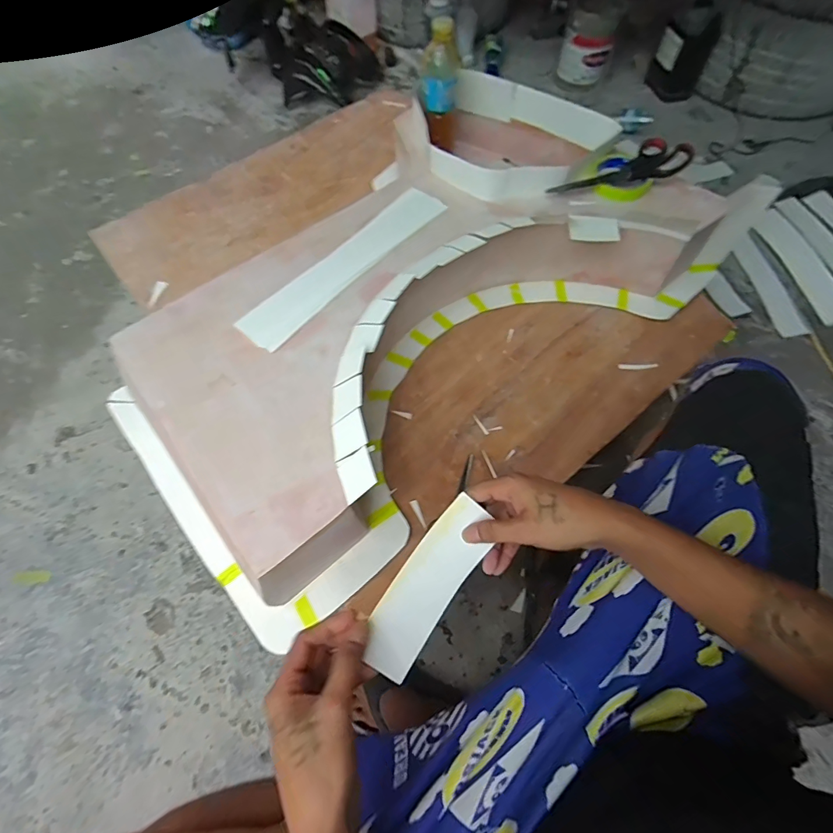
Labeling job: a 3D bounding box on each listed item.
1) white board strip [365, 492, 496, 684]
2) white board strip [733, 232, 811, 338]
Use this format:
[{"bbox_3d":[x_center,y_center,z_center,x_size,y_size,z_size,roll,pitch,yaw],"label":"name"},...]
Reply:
[{"bbox_3d":[0.012,0.155,0.395,0.058,0.011,0.165,37,75,0],"label":"white board strip"},{"bbox_3d":[0.875,-0.326,1.049,0.065,0.015,0.288,-15,70,7],"label":"white board strip"}]

